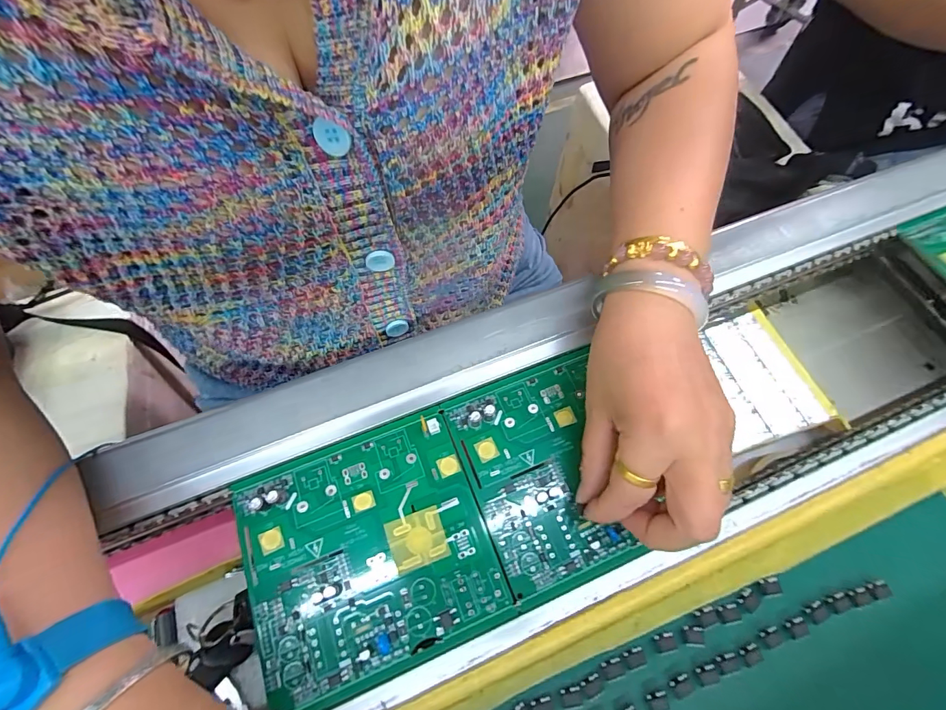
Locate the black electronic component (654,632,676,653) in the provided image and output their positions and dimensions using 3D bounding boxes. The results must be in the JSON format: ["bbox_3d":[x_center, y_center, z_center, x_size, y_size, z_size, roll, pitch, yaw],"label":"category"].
[{"bbox_3d":[0.094,0.140,0.202,0.010,0.004,0.008,-10,68,-6],"label":"black electronic component"}]

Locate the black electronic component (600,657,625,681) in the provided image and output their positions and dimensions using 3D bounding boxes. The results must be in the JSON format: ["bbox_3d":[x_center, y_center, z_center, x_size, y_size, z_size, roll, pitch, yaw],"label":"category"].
[{"bbox_3d":[0.066,0.149,0.198,0.011,0.004,0.007,-15,69,-8],"label":"black electronic component"}]

